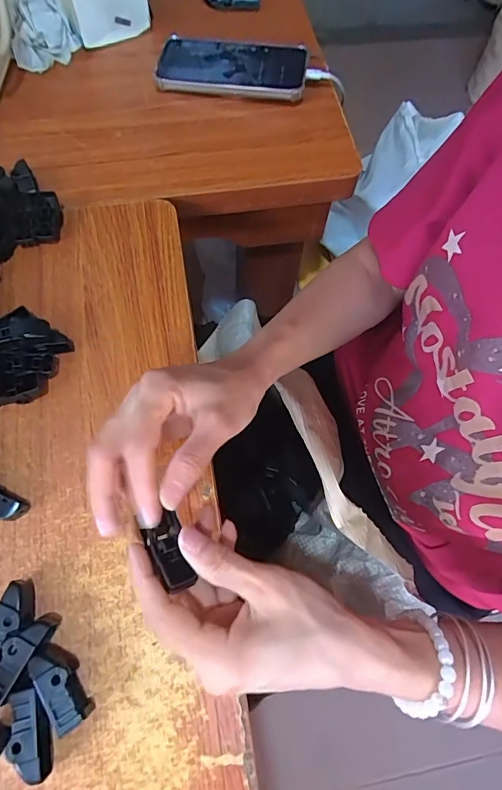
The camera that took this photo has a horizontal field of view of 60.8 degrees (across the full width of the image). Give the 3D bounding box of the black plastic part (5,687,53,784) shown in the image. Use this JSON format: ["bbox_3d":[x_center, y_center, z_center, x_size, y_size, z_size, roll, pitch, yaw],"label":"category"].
[{"bbox_3d":[-0.132,0.204,0.260,0.021,0.023,0.047,-10,69,-6],"label":"black plastic part"}]

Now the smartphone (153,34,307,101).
[{"bbox_3d":[-0.021,-0.375,0.489,0.164,0.013,0.082,8,71,4],"label":"smartphone"}]

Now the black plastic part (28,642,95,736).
[{"bbox_3d":[-0.119,0.182,0.270,0.020,0.023,0.049,-29,72,-13],"label":"black plastic part"}]

